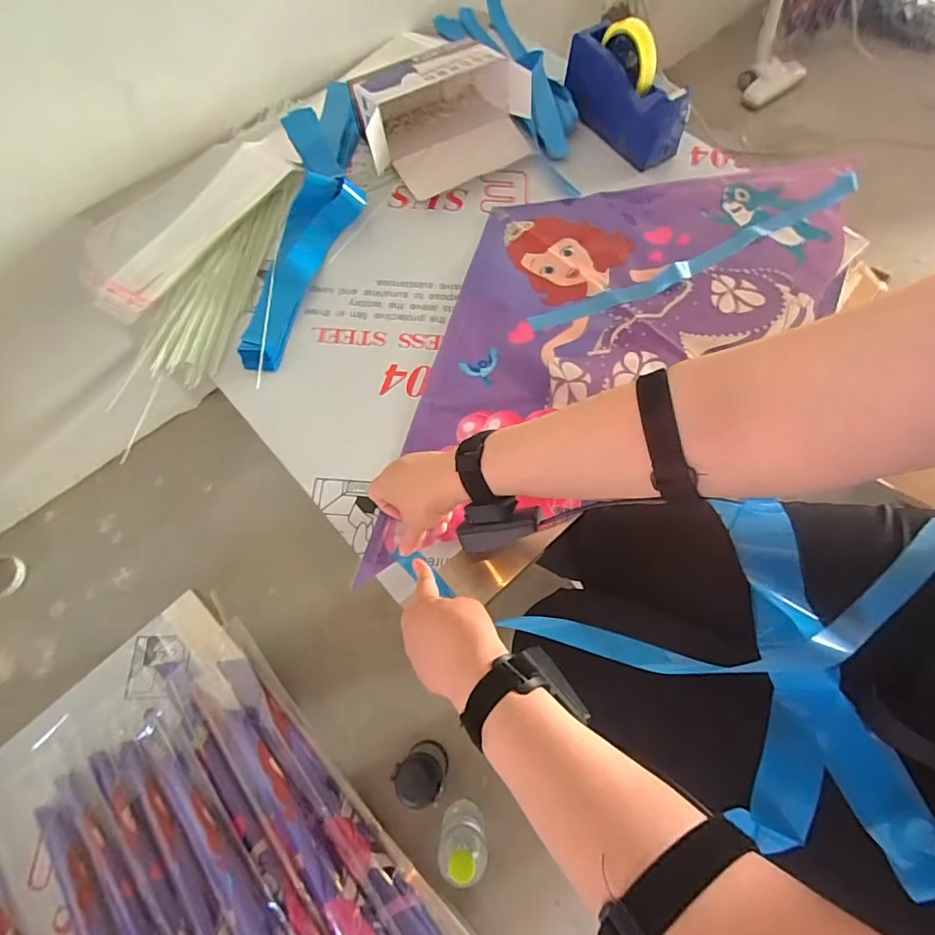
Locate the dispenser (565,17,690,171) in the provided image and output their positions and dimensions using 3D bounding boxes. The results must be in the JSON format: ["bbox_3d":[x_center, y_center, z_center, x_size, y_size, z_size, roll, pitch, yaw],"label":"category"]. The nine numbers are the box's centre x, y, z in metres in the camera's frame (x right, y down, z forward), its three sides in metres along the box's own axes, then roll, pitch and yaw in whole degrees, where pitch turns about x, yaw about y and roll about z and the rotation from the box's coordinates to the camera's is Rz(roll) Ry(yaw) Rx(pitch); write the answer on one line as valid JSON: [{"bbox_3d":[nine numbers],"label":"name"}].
[{"bbox_3d":[0.228,-0.550,0.727,0.063,0.126,0.204,-36,71,-15],"label":"dispenser"}]

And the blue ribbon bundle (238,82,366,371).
[{"bbox_3d":[-0.214,-0.364,0.692,0.134,0.038,0.522,-1,66,0],"label":"blue ribbon bundle"}]

